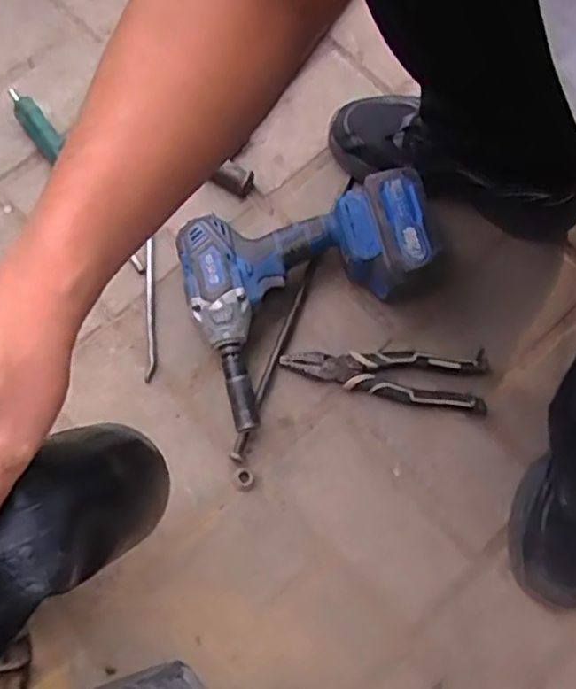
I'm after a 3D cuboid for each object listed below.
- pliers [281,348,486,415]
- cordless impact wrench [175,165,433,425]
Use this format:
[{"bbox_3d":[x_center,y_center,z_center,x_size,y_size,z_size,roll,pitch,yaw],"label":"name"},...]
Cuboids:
[{"bbox_3d":[0.094,0.033,0.650,0.192,0.015,0.058,1,71,-3],"label":"pliers"},{"bbox_3d":[0.029,-0.047,0.641,0.231,0.079,0.188,-16,74,-7],"label":"cordless impact wrench"}]

